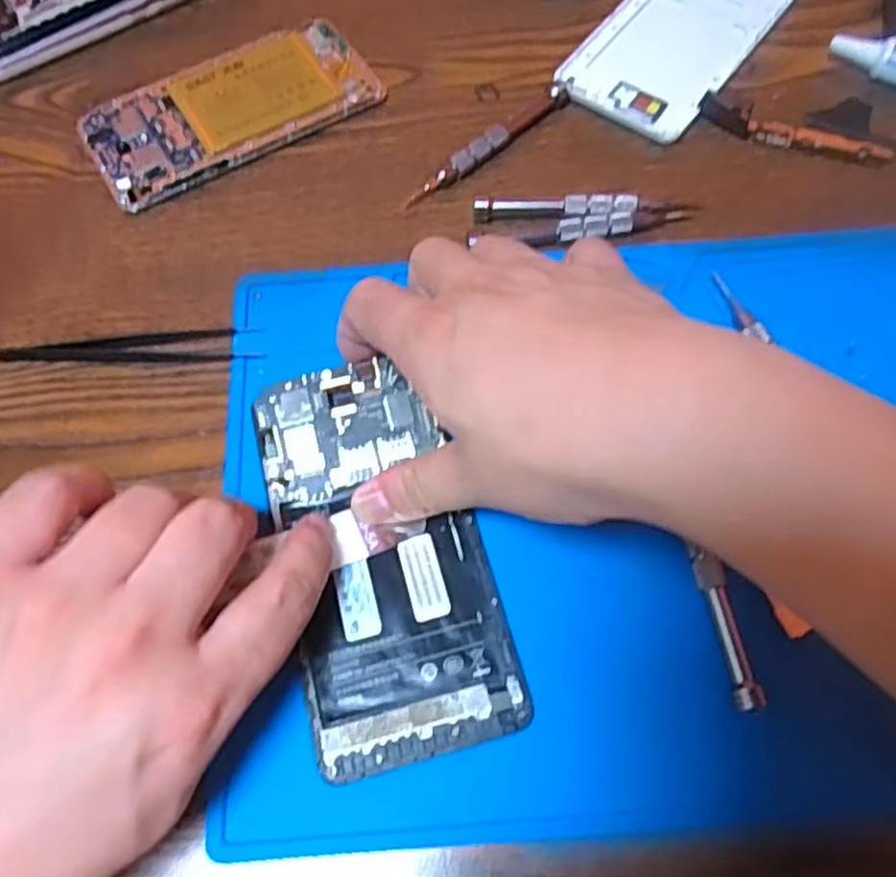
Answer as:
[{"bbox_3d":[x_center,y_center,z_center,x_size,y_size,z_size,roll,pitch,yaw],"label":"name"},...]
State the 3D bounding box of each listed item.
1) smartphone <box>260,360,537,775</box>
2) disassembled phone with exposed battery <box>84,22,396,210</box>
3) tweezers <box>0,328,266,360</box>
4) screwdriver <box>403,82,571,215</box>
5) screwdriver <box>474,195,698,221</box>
[{"bbox_3d":[-0.025,0.041,0.273,0.071,0.008,0.143,-17,71,-6],"label":"smartphone"},{"bbox_3d":[-0.107,-0.165,0.373,0.142,0.010,0.065,-31,68,-12],"label":"disassembled phone with exposed battery"},{"bbox_3d":[-0.136,-0.041,0.319,0.114,0.004,0.017,1,65,2],"label":"tweezers"},{"bbox_3d":[0.021,-0.142,0.359,0.105,0.010,0.010,-42,71,-16],"label":"screwdriver"},{"bbox_3d":[0.062,-0.105,0.340,0.099,0.010,0.012,3,65,3],"label":"screwdriver"}]

